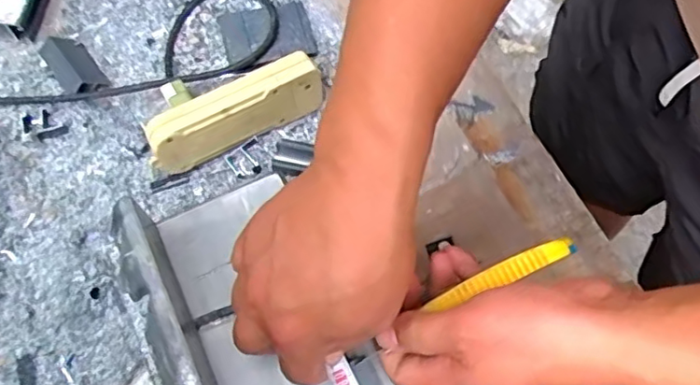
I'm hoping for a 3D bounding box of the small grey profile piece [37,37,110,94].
[{"bbox_3d":[-0.272,-0.125,0.578,0.038,0.024,0.076,-38,73,-16],"label":"small grey profile piece"}]

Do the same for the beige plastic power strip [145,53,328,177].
[{"bbox_3d":[-0.107,-0.074,0.553,0.168,0.057,0.041,-26,72,-12],"label":"beige plastic power strip"}]

